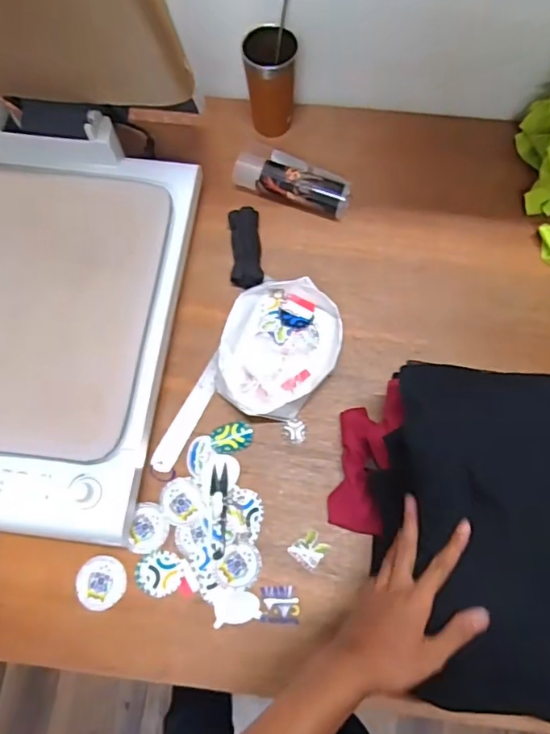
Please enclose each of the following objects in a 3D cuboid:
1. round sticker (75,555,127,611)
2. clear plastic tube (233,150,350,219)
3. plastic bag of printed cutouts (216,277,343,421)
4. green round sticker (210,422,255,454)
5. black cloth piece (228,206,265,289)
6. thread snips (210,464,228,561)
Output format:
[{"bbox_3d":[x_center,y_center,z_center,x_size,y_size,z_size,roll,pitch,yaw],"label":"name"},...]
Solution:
[{"bbox_3d":[-0.222,0.275,0.672,0.062,0.005,0.063,1,71,-3],"label":"round sticker"},{"bbox_3d":[0.027,-0.291,0.835,0.182,0.055,0.073,23,72,7],"label":"clear plastic tube"},{"bbox_3d":[0.006,-0.026,0.743,0.156,0.047,0.198,15,71,4],"label":"plastic bag of printed cutouts"},{"bbox_3d":[-0.058,0.096,0.721,0.058,0.004,0.039,-15,77,-2],"label":"green round sticker"},{"bbox_3d":[-0.044,-0.181,0.805,0.048,0.031,0.136,-3,70,-2],"label":"black cloth piece"},{"bbox_3d":[-0.075,0.190,0.695,0.023,0.006,0.117,2,70,0],"label":"thread snips"}]

